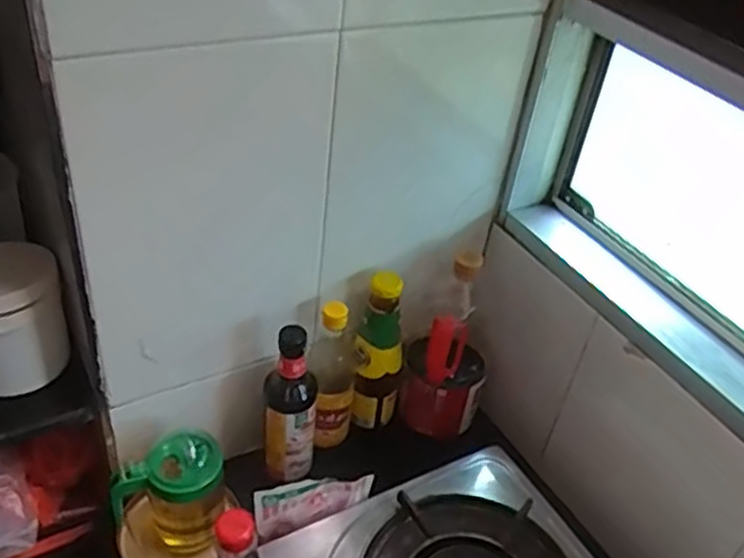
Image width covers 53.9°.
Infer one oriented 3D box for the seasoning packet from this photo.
[{"bbox_3d":[-0.063,0.240,0.797,0.131,0.069,0.015,-12,43,-23],"label":"seasoning packet"}]

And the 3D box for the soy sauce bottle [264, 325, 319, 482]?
[{"bbox_3d":[-0.098,0.157,0.889,0.061,0.221,0.052,3,39,-6],"label":"soy sauce bottle"}]

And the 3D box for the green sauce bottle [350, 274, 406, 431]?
[{"bbox_3d":[0.009,0.096,0.935,0.058,0.229,0.064,9,39,2],"label":"green sauce bottle"}]

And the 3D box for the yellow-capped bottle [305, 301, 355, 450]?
[{"bbox_3d":[-0.049,0.116,0.925,0.061,0.219,0.058,4,39,-4],"label":"yellow-capped bottle"}]

